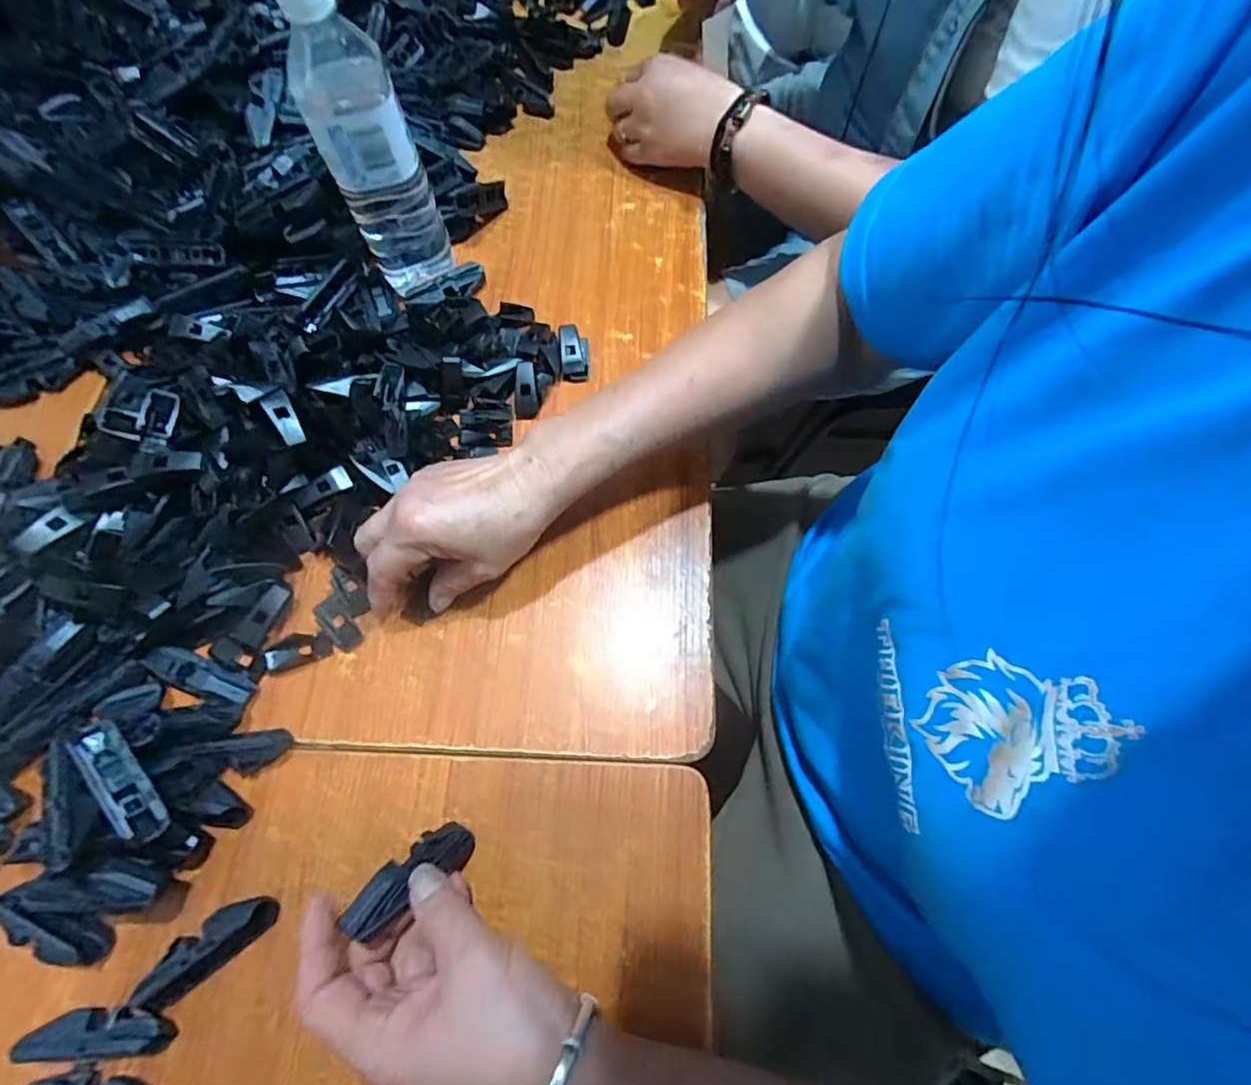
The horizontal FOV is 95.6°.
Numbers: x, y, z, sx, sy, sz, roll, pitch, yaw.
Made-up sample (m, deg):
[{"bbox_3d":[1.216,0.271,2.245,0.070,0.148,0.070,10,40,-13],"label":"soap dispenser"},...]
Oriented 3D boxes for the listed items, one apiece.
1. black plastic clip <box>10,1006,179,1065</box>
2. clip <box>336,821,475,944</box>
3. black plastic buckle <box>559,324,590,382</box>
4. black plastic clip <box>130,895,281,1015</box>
[{"bbox_3d":[-0.274,0.255,0.294,0.069,0.017,0.021,-3,67,2],"label":"black plastic clip"},{"bbox_3d":[-0.113,0.178,0.305,0.024,0.019,0.072,43,35,18],"label":"clip"},{"bbox_3d":[-0.042,-0.154,0.461,0.022,0.018,0.044,-4,67,1],"label":"black plastic buckle"},{"bbox_3d":[-0.232,0.222,0.310,0.072,0.021,0.025,-36,70,-11],"label":"black plastic clip"}]

